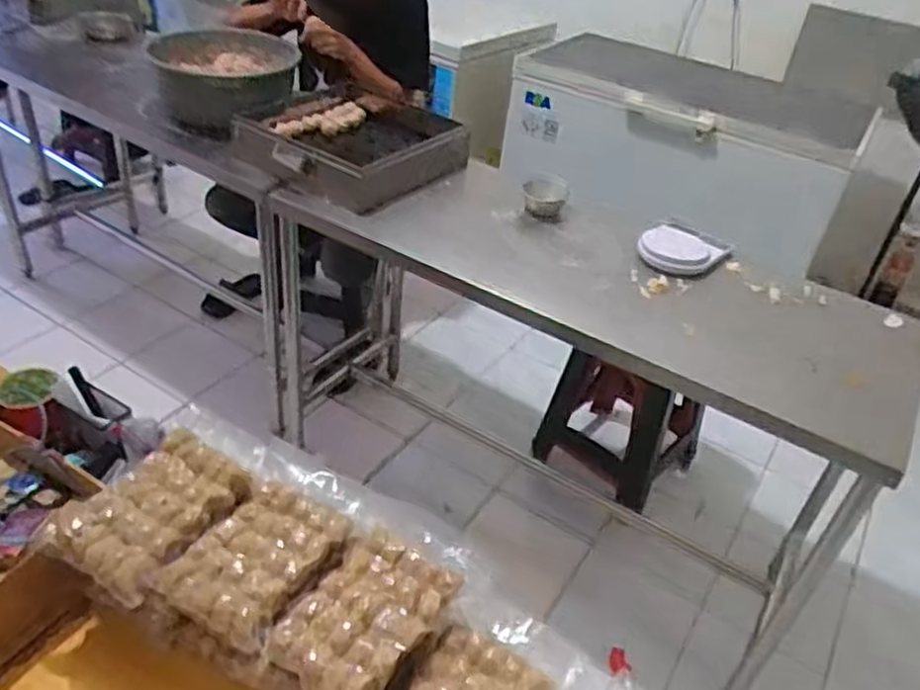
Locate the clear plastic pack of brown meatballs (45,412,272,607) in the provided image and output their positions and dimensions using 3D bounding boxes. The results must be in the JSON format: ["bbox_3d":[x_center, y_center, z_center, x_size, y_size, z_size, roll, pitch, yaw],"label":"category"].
[{"bbox_3d":[-0.335,0.173,0.862,0.144,0.042,0.252,21,39,17],"label":"clear plastic pack of brown meatballs"}]

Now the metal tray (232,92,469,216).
[{"bbox_3d":[-0.265,-0.474,1.758,0.456,0.101,0.440,29,42,26],"label":"metal tray"}]

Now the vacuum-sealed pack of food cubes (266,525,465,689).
[{"bbox_3d":[-0.098,0.278,0.763,0.127,0.032,0.188,23,40,20],"label":"vacuum-sealed pack of food cubes"}]

